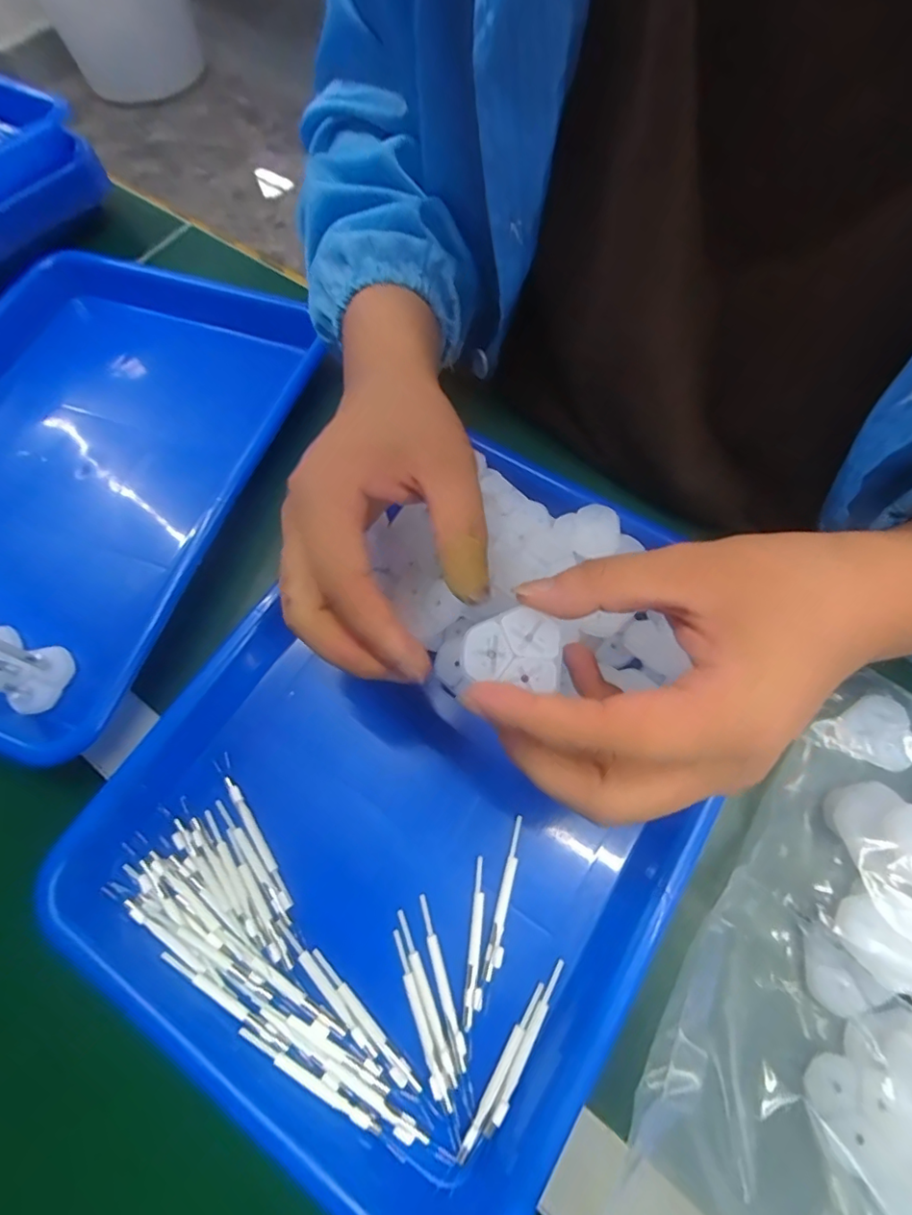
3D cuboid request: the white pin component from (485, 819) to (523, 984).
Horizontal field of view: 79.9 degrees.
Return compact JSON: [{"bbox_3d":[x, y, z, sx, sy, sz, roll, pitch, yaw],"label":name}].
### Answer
[{"bbox_3d":[0.023,0.136,0.258,0.007,0.004,0.070,12,65,7],"label":"white pin component"}]

